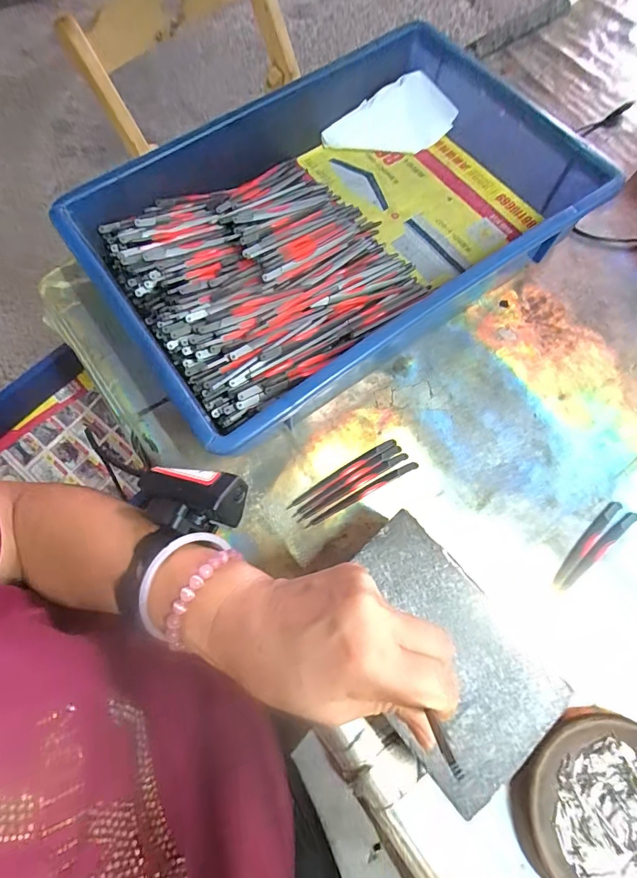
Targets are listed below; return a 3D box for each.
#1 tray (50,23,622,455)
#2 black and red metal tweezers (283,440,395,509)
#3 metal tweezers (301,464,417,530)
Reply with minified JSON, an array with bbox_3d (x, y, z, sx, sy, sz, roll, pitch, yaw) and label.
[{"bbox_3d":[0.012,-0.201,0.395,0.429,0.072,0.285,-34,75,-11],"label":"tray"},{"bbox_3d":[0.020,0.029,0.360,0.107,0.004,0.008,-30,74,-10],"label":"black and red metal tweezers"},{"bbox_3d":[0.037,0.047,0.356,0.108,0.004,0.007,-27,73,-9],"label":"metal tweezers"}]

